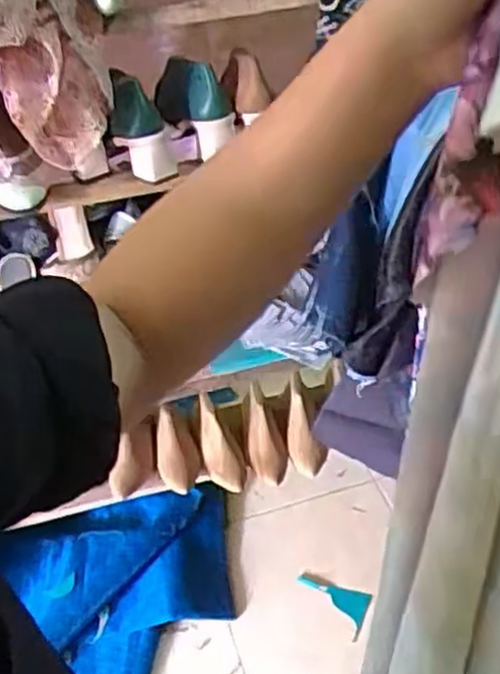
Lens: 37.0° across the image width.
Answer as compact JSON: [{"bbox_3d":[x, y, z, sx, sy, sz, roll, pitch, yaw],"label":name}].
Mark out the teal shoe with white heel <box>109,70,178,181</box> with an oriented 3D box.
[{"bbox_3d":[-0.140,-0.257,0.945,0.069,0.125,0.064,-18,44,-15],"label":"teal shoe with white heel"}]

